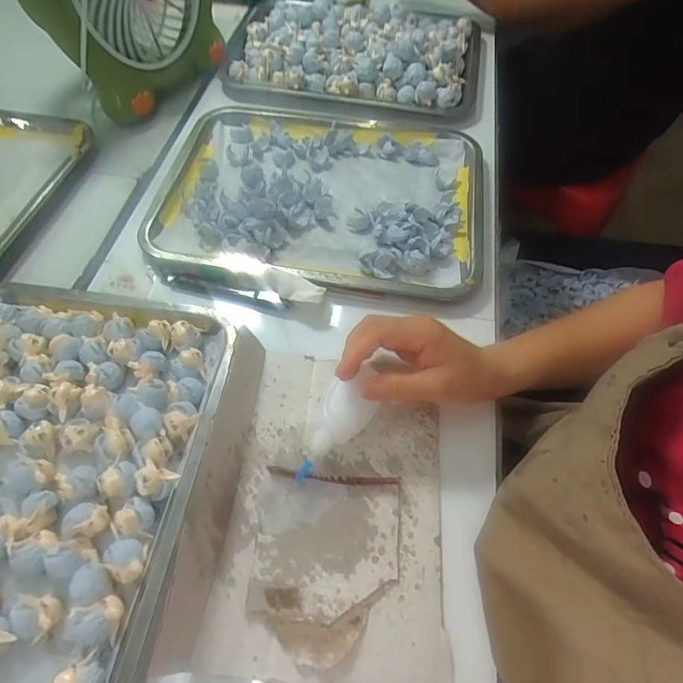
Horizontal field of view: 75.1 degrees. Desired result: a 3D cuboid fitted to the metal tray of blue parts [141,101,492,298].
[{"bbox_3d":[-0.023,-0.171,0.493,0.344,0.024,0.260,9,59,4],"label":"metal tray of blue parts"}]

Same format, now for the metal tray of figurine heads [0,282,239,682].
[{"bbox_3d":[-0.229,0.107,0.313,0.264,0.037,0.344,8,59,4],"label":"metal tray of figurine heads"}]

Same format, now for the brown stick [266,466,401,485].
[{"bbox_3d":[-0.007,0.103,0.339,0.100,0.010,0.008,5,59,2],"label":"brown stick"}]

